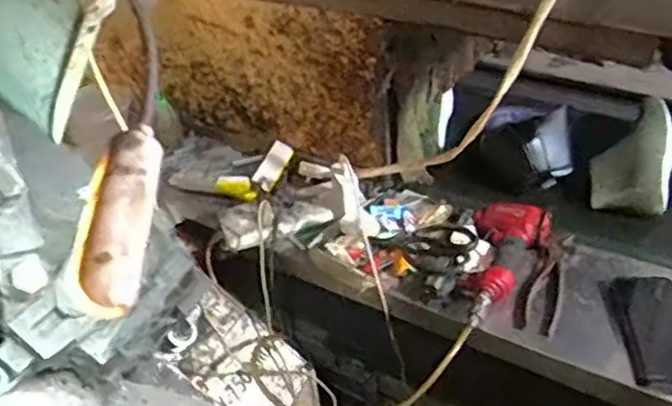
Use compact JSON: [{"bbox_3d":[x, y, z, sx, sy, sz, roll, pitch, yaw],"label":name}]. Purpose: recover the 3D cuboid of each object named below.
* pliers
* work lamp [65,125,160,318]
[{"bbox_3d":[0.306,0.111,0.998,0.058,0.019,0.200,13,43,21],"label":"pliers"},{"bbox_3d":[-0.081,0.002,0.261,0.021,0.019,0.094,-5,40,1],"label":"work lamp"}]

